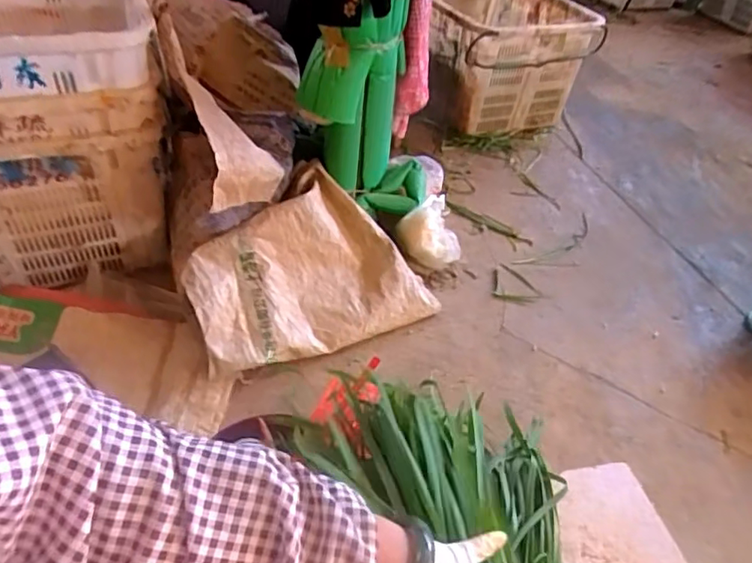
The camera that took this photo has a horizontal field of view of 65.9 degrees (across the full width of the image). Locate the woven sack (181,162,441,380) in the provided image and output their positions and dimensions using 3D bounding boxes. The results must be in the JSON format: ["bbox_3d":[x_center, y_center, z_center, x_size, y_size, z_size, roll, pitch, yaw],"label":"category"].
[{"bbox_3d":[-0.155,-0.026,1.146,0.473,0.100,0.376,-22,84,-37],"label":"woven sack"}]

